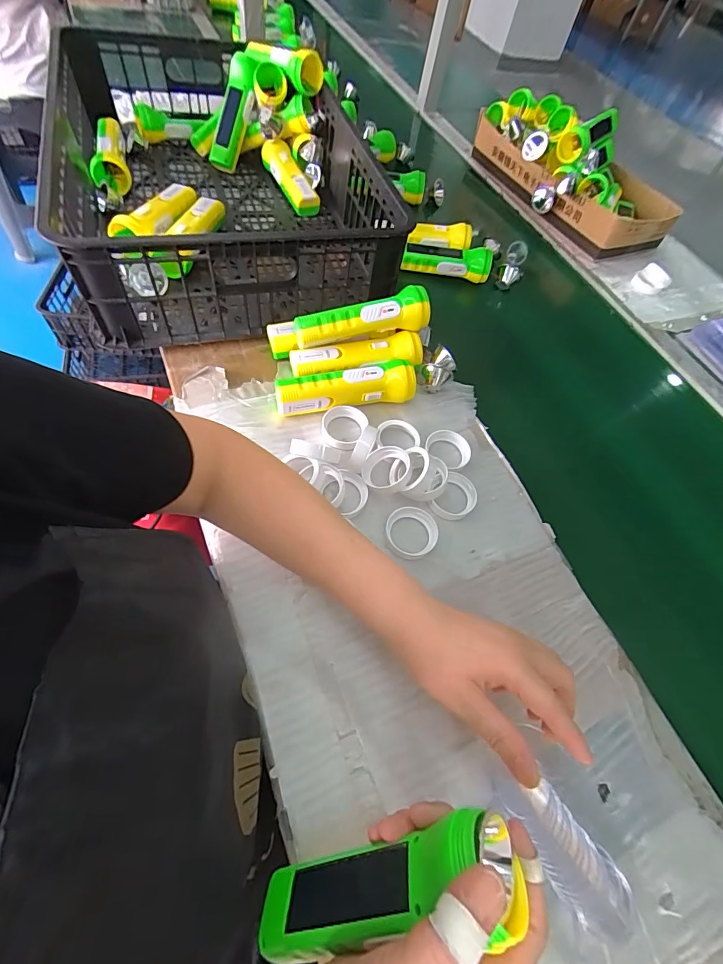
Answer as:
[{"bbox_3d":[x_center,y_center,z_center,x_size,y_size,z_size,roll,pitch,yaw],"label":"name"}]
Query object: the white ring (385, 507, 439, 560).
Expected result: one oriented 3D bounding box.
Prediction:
[{"bbox_3d":[0.052,0.052,0.425,0.052,0.011,0.054,4,59,-8],"label":"white ring"}]

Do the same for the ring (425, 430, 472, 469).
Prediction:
[{"bbox_3d":[0.108,-0.041,0.486,0.055,0.013,0.053,4,59,-8],"label":"ring"}]

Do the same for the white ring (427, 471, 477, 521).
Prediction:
[{"bbox_3d":[0.102,0.014,0.455,0.052,0.016,0.055,4,59,-8],"label":"white ring"}]

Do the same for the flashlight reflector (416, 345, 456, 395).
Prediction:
[{"bbox_3d":[0.097,-0.143,0.533,0.045,0.036,0.056,26,61,9],"label":"flashlight reflector"}]

